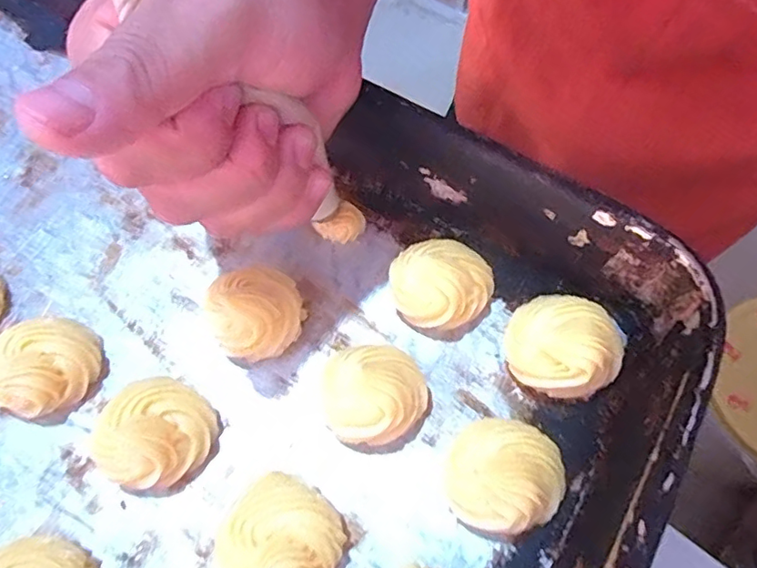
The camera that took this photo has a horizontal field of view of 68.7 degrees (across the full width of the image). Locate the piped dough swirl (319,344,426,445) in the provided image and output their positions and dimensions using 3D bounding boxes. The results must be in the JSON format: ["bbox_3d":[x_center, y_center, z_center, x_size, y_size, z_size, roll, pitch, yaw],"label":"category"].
[{"bbox_3d":[-0.002,0.040,0.204,0.038,0.023,0.037,-1,65,2],"label":"piped dough swirl"}]

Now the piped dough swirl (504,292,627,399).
[{"bbox_3d":[0.068,0.024,0.210,0.037,0.025,0.041,-29,67,-11],"label":"piped dough swirl"}]

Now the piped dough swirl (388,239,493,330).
[{"bbox_3d":[0.024,0.001,0.225,0.039,0.019,0.036,-1,65,2],"label":"piped dough swirl"}]

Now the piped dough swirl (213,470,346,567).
[{"bbox_3d":[-0.032,0.085,0.184,0.038,0.025,0.035,-1,65,2],"label":"piped dough swirl"}]

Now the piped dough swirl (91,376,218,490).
[{"bbox_3d":[-0.081,0.055,0.203,0.037,0.020,0.037,-1,65,2],"label":"piped dough swirl"}]

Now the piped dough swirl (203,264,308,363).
[{"bbox_3d":[-0.047,0.013,0.216,0.034,0.027,0.040,-15,65,-5],"label":"piped dough swirl"}]

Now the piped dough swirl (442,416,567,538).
[{"bbox_3d":[0.042,0.066,0.191,0.039,0.022,0.036,-1,65,2],"label":"piped dough swirl"}]

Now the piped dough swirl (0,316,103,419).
[{"bbox_3d":[-0.130,0.031,0.216,0.034,0.022,0.038,37,72,17],"label":"piped dough swirl"}]

